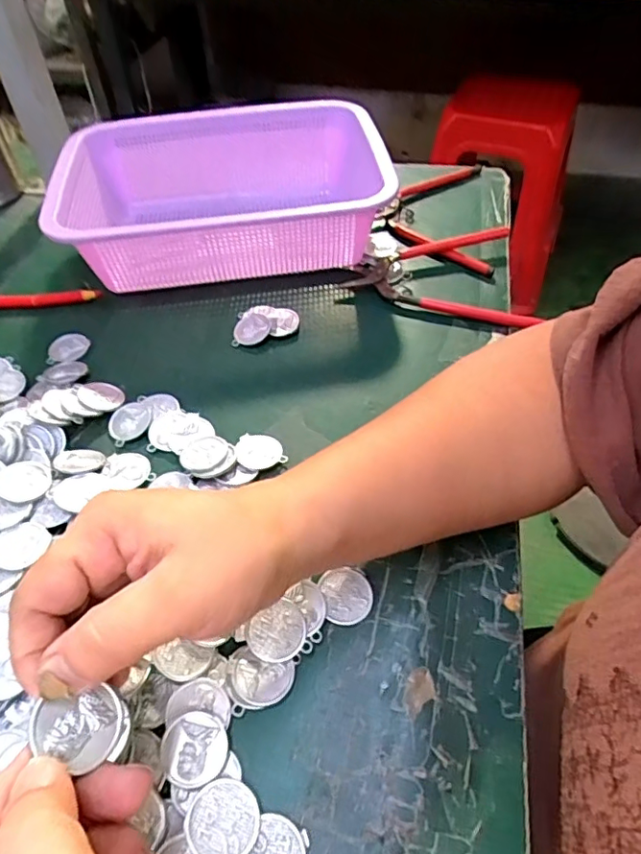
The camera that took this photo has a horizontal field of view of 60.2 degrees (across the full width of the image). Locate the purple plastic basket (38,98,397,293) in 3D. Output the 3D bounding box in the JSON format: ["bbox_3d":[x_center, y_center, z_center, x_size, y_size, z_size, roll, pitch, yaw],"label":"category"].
[{"bbox_3d":[-0.085,-0.195,0.486,0.243,0.082,0.199,-10,51,-7],"label":"purple plastic basket"}]

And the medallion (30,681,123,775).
[{"bbox_3d":[-0.080,0.100,0.184,0.027,0.004,0.023,1,54,-39],"label":"medallion"}]

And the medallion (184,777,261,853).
[{"bbox_3d":[-0.040,0.162,0.227,0.029,0.004,0.029,-1,51,1],"label":"medallion"}]

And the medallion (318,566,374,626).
[{"bbox_3d":[0.014,0.087,0.289,0.026,0.005,0.028,-12,51,-8],"label":"medallion"}]

